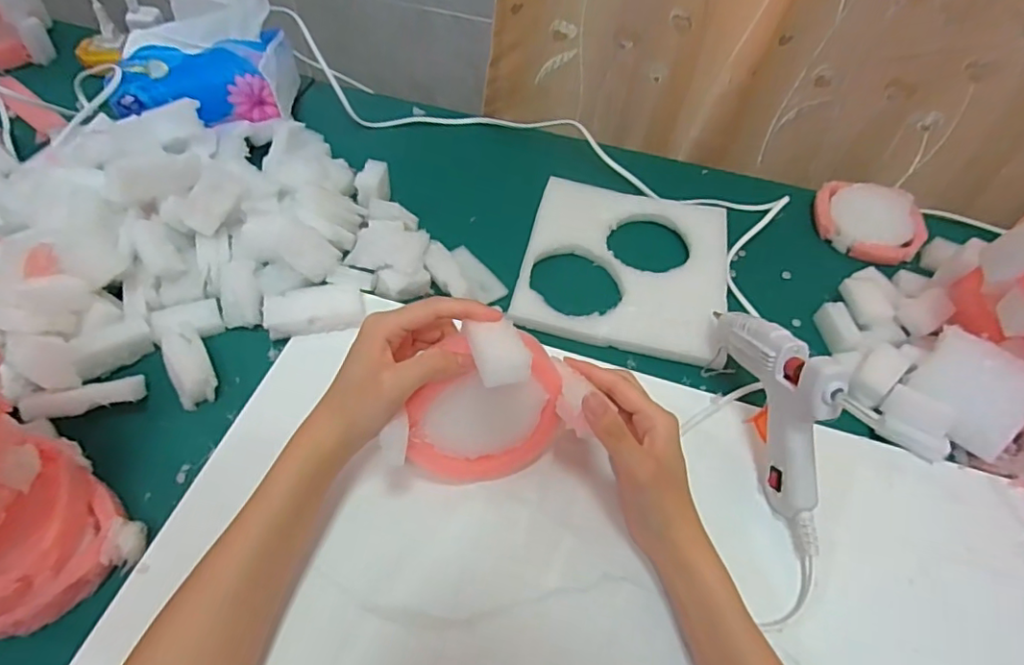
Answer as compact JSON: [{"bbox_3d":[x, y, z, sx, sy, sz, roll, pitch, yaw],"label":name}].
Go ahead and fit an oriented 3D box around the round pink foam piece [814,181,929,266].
[{"bbox_3d":[0.351,-0.109,0.561,0.098,0.025,0.087,17,55,8],"label":"round pink foam piece"}]

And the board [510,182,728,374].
[{"bbox_3d":[0.102,-0.063,0.507,0.175,0.009,0.182,11,54,4],"label":"board"}]

